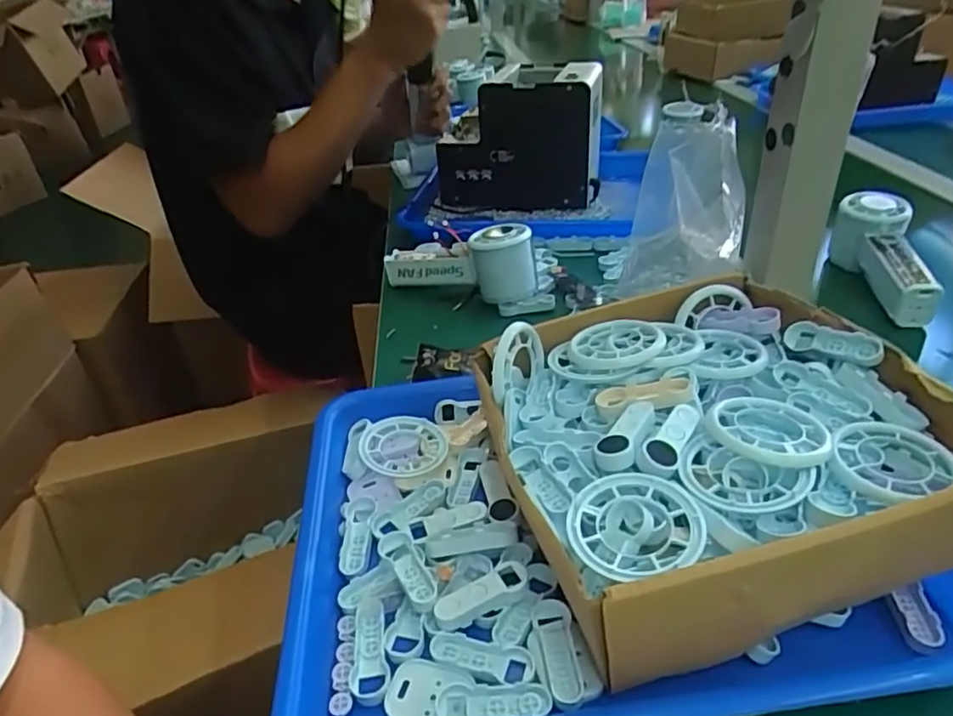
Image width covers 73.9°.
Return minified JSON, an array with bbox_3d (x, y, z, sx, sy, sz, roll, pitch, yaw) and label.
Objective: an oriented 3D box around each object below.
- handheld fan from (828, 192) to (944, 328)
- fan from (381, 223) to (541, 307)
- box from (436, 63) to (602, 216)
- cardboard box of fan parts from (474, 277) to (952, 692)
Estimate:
[{"bbox_3d":[0.366,-0.085,0.559,0.054,0.068,0.145,-3,47,3],"label":"handheld fan"},{"bbox_3d":[-0.015,-0.094,0.614,0.155,0.076,0.052,13,38,24],"label":"fan"},{"bbox_3d":[0.051,-0.268,0.788,0.201,0.150,0.117,1,34,8],"label":"box"},{"bbox_3d":[0.121,0.050,0.342,0.210,0.090,0.202,-12,34,-10],"label":"cardboard box of fan parts"}]

